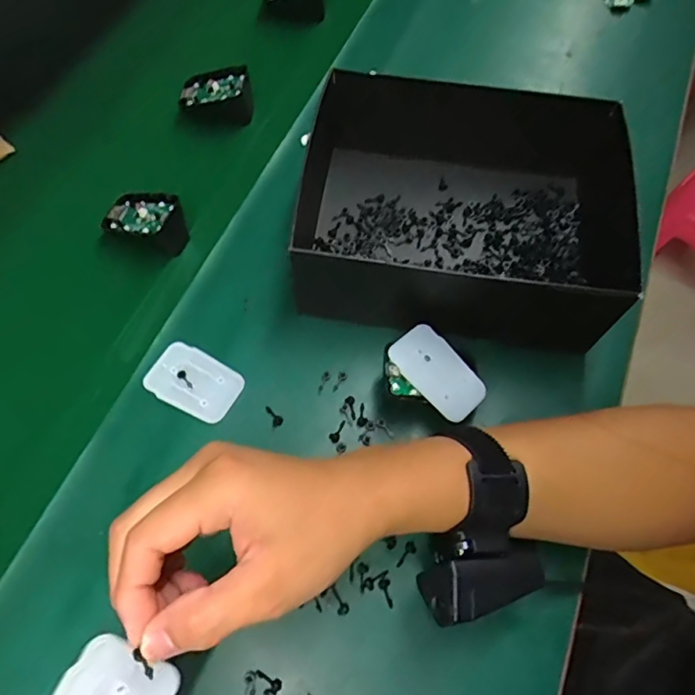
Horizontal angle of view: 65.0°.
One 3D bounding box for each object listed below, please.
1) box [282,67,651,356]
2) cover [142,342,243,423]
[{"bbox_3d":[0.092,-0.110,0.427,0.244,0.099,0.192,8,63,2],"label":"box"},{"bbox_3d":[-0.113,0.026,0.406,0.067,0.006,0.045,28,66,12],"label":"cover"}]

